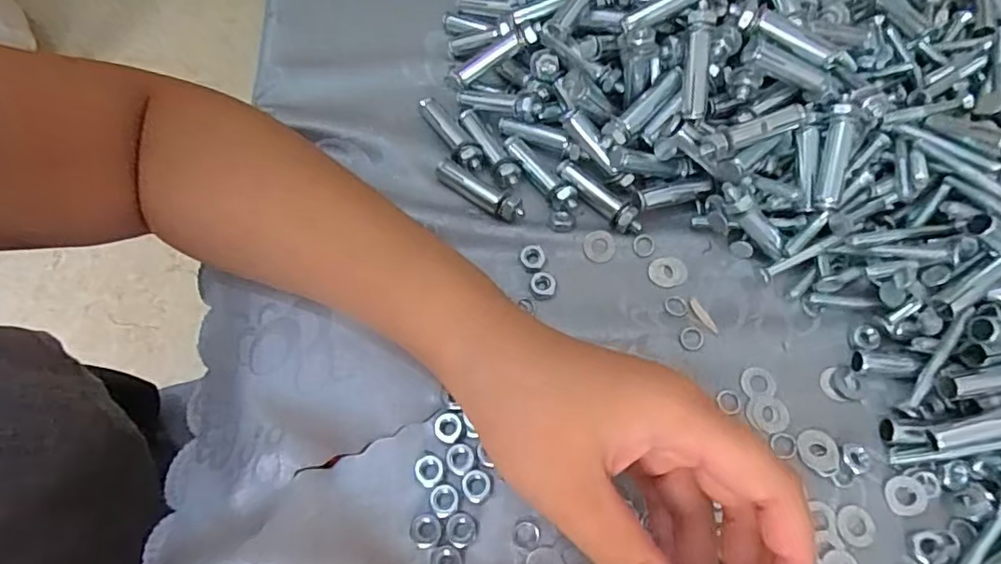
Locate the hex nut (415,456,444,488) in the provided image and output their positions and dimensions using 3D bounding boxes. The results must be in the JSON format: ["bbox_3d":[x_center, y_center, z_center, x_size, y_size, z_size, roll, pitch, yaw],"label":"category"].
[{"bbox_3d":[-0.031,0.083,0.253,0.012,0.004,0.012,36,70,14],"label":"hex nut"}]

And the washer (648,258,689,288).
[{"bbox_3d":[0.087,-0.005,0.299,0.020,0.004,0.016,-10,66,-5],"label":"washer"}]

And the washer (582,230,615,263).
[{"bbox_3d":[0.052,-0.019,0.303,0.017,0.004,0.017,0,87,-3],"label":"washer"}]

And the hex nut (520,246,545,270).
[{"bbox_3d":[0.016,-0.013,0.297,0.012,0.004,0.012,-29,69,-13],"label":"hex nut"}]

